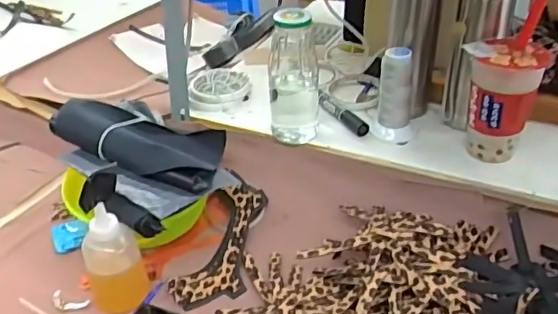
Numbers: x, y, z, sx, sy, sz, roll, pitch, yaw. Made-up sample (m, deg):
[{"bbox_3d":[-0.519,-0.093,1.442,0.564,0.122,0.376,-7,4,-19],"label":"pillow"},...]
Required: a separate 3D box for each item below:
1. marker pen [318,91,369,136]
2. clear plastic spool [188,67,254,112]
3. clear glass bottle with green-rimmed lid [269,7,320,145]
[{"bbox_3d":[0.085,-0.059,0.786,0.023,0.017,0.118,-20,39,-24],"label":"marker pen"},{"bbox_3d":[-0.090,-0.106,0.859,0.093,0.023,0.107,-6,35,-6],"label":"clear plastic spool"},{"bbox_3d":[0.020,-0.103,0.721,0.063,0.167,0.054,-1,35,1],"label":"clear glass bottle with green-rimmed lid"}]

